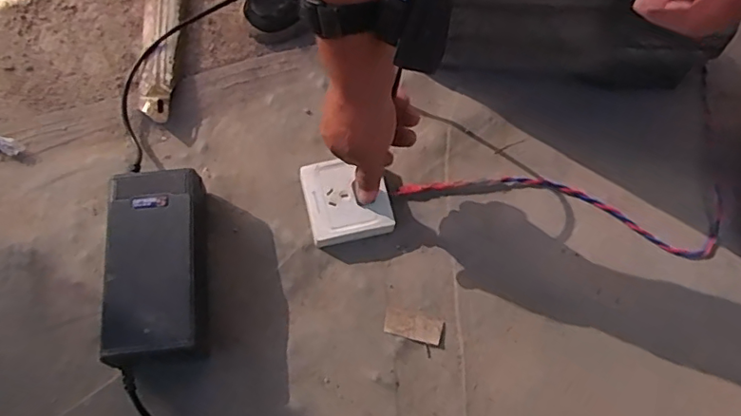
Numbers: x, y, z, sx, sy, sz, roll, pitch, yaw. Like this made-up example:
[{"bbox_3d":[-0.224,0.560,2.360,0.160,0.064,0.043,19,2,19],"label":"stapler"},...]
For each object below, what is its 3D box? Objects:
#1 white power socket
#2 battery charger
[{"bbox_3d":[-0.026,-0.010,0.589,0.087,0.028,0.084,-13,70,-7],"label":"white power socket"},{"bbox_3d":[-0.203,0.053,0.536,0.083,0.069,0.183,-6,68,-5],"label":"battery charger"}]

